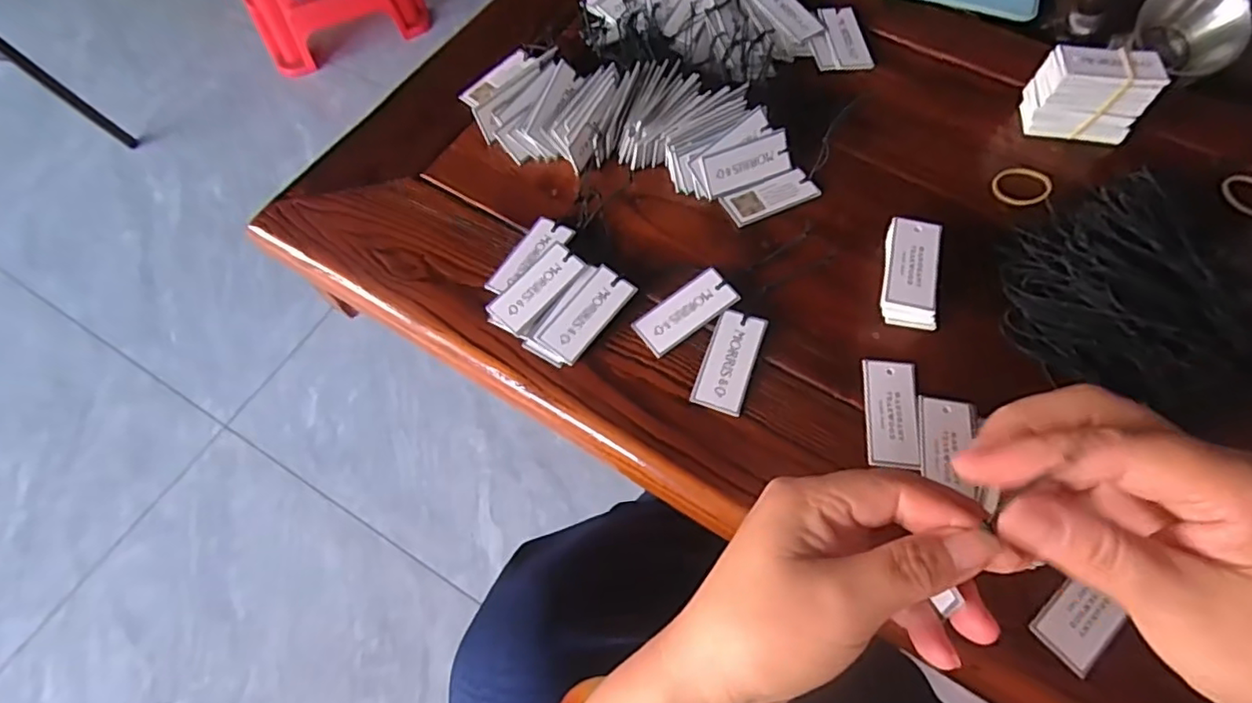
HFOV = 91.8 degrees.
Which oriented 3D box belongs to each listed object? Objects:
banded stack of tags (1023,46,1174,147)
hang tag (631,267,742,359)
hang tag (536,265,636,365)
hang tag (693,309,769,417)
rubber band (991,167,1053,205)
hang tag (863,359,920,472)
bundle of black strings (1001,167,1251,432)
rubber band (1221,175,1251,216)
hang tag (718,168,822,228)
[{"bbox_3d":[0.287,-0.157,0.375,0.060,0.047,0.032,7,64,6],"label":"banded stack of tags"},{"bbox_3d":[0.034,-0.023,0.345,0.059,0.004,0.027,-36,70,-7],"label":"hang tag"},{"bbox_3d":[-0.022,-0.021,0.344,0.026,0.004,0.058,37,77,15],"label":"hang tag"},{"bbox_3d":[0.057,0.005,0.331,0.028,0.004,0.058,16,69,13],"label":"hang tag"},{"bbox_3d":[0.246,-0.103,0.376,0.031,0.005,0.033,-1,63,2],"label":"rubber band"},{"bbox_3d":[0.139,0.031,0.316,0.027,0.004,0.059,5,64,5],"label":"hang tag"},{"bbox_3d":[0.269,-0.023,0.319,0.112,0.031,0.124,-26,65,-10],"label":"bundle of black strings"},{"bbox_3d":[0.375,-0.094,0.365,0.029,0.004,0.031,-1,63,2],"label":"rubber band"},{"bbox_3d":[0.089,-0.096,0.377,0.057,0.004,0.025,-22,65,-8],"label":"hang tag"}]

